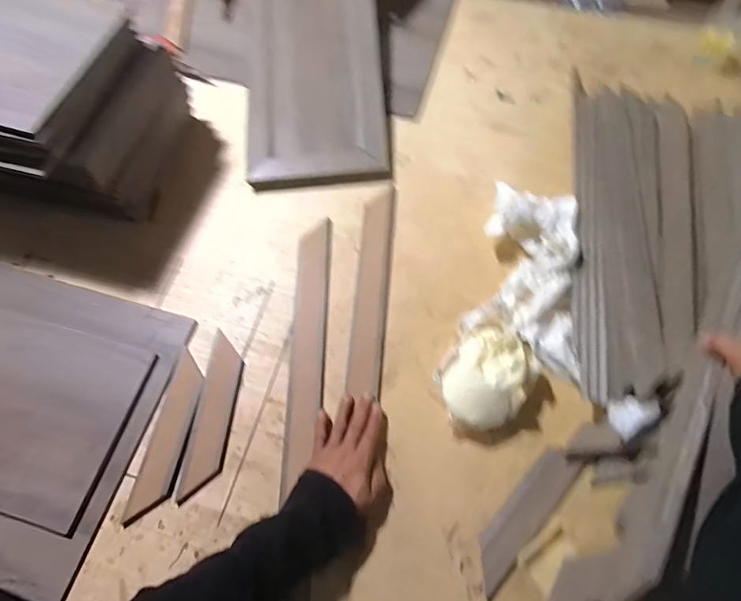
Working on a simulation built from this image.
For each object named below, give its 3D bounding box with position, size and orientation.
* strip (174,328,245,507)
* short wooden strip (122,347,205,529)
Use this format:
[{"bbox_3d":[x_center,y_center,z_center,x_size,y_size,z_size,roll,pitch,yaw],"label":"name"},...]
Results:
[{"bbox_3d":[-0.207,0.151,0.591,0.049,0.008,0.214,5,68,3],"label":"strip"},{"bbox_3d":[-0.261,0.176,0.580,0.050,0.007,0.212,9,68,5],"label":"short wooden strip"}]

